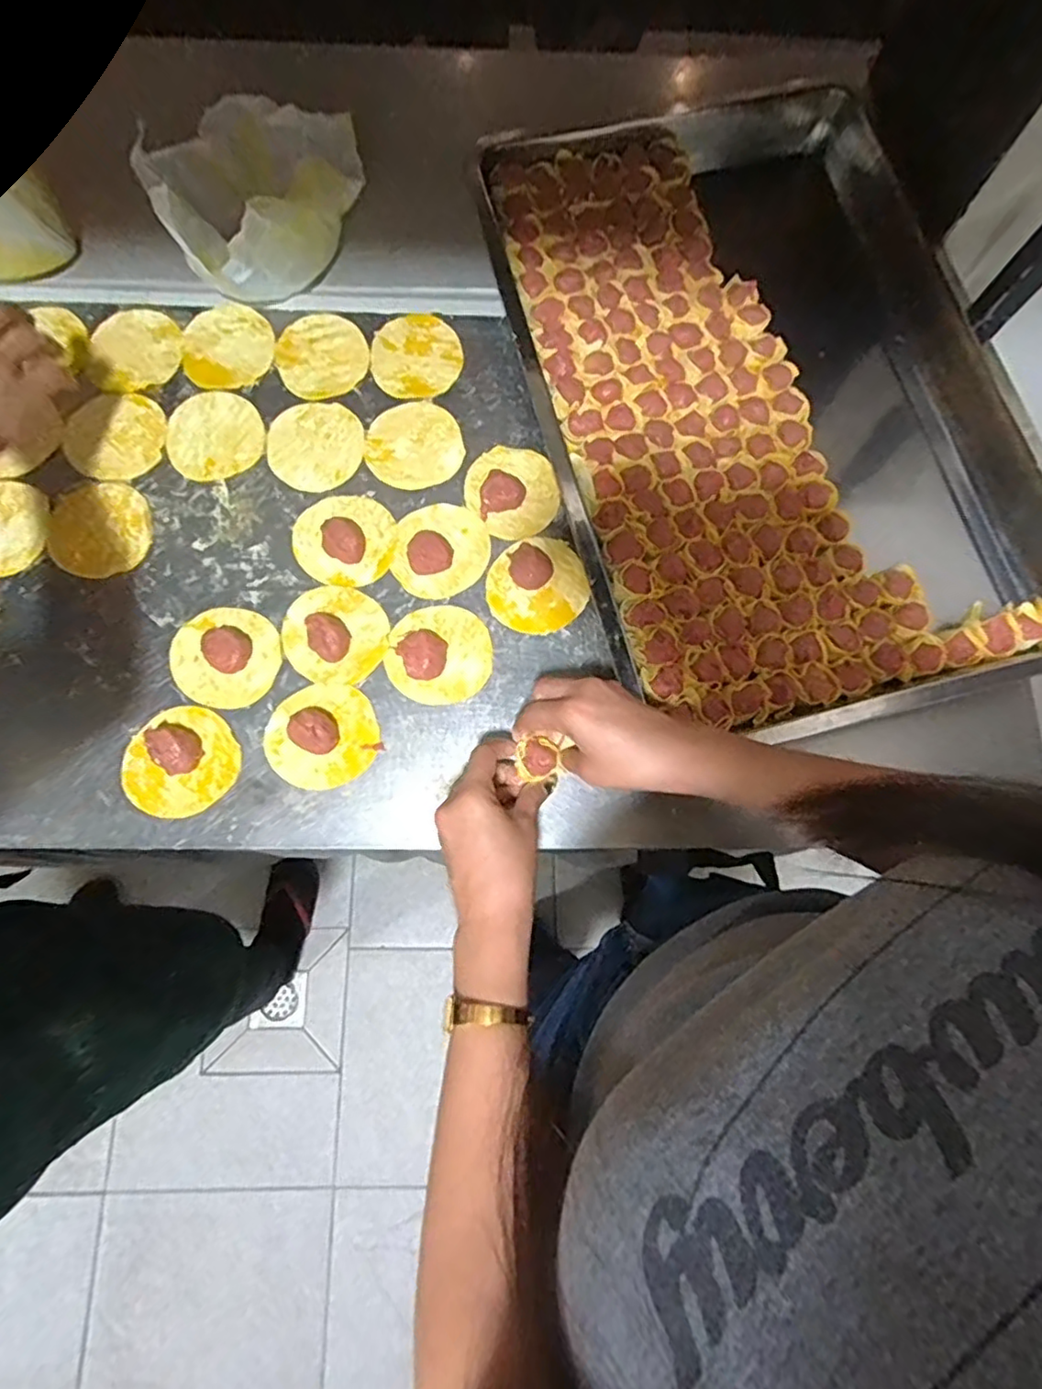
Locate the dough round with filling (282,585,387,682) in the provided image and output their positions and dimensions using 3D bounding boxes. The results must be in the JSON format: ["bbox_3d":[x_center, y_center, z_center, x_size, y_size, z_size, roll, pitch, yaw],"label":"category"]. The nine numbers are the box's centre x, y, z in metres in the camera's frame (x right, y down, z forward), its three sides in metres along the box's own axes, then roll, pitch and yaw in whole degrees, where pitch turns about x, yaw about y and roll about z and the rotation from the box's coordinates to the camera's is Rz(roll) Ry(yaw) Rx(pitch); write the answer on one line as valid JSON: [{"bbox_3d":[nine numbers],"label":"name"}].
[{"bbox_3d":[-0.152,-0.052,0.514,0.083,0.023,0.078,0,77,0],"label":"dough round with filling"}]

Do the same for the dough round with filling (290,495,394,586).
[{"bbox_3d":[-0.151,-0.133,0.537,0.080,0.019,0.079,0,77,0],"label":"dough round with filling"}]

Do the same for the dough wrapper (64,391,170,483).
[{"bbox_3d":[-0.348,-0.223,0.555,0.083,0.004,0.081,0,77,0],"label":"dough wrapper"}]

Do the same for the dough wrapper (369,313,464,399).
[{"bbox_3d":[-0.095,-0.309,0.587,0.080,0.004,0.087,5,77,1],"label":"dough wrapper"}]

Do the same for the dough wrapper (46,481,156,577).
[{"bbox_3d":[-0.348,-0.138,0.536,0.080,0.004,0.082,1,77,0],"label":"dough wrapper"}]

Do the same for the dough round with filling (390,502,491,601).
[{"bbox_3d":[-0.067,-0.122,0.537,0.076,0.020,0.085,7,77,1],"label":"dough round with filling"}]

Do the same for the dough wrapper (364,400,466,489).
[{"bbox_3d":[-0.094,-0.219,0.564,0.082,0.004,0.078,0,77,0],"label":"dough wrapper"}]

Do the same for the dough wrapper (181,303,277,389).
[{"bbox_3d":[-0.264,-0.316,0.582,0.080,0.004,0.085,0,77,0],"label":"dough wrapper"}]

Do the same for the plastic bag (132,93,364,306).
[{"bbox_3d":[-0.226,-0.445,0.570,0.176,0.086,0.149,-25,79,-6],"label":"plastic bag"}]

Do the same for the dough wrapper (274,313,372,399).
[{"bbox_3d":[-0.181,-0.307,0.583,0.083,0.004,0.085,0,77,0],"label":"dough wrapper"}]

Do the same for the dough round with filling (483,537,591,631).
[{"bbox_3d":[0.014,-0.092,0.532,0.079,0.017,0.083,0,77,0],"label":"dough round with filling"}]

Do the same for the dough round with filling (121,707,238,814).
[{"bbox_3d":[-0.261,0.051,0.486,0.083,0.023,0.076,0,77,0],"label":"dough round with filling"}]

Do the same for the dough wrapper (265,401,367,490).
[{"bbox_3d":[-0.180,-0.219,0.564,0.084,0.004,0.081,0,77,0],"label":"dough wrapper"}]

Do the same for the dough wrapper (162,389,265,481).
[{"bbox_3d":[-0.267,-0.227,0.562,0.081,0.004,0.083,0,77,0],"label":"dough wrapper"}]

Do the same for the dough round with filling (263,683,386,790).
[{"bbox_3d":[-0.155,0.030,0.494,0.084,0.023,0.079,0,77,0],"label":"dough round with filling"}]

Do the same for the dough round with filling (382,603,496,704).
[{"bbox_3d":[-0.065,-0.035,0.513,0.083,0.021,0.082,0,77,0],"label":"dough round with filling"}]

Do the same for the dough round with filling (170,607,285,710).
[{"bbox_3d":[-0.236,-0.032,0.509,0.085,0.018,0.079,0,77,0],"label":"dough round with filling"}]

